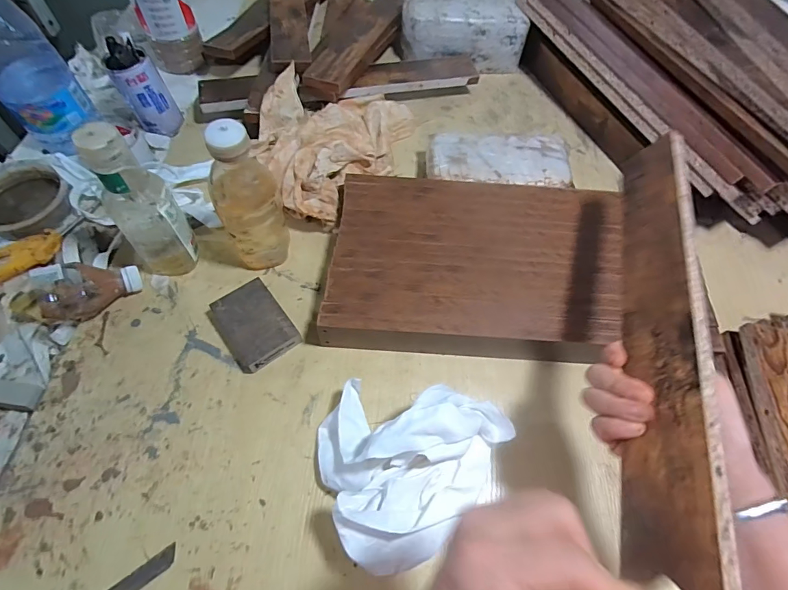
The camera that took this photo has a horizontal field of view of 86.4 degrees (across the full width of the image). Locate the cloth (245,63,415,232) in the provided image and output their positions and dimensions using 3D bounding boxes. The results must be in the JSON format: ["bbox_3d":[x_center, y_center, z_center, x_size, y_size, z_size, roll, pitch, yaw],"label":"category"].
[{"bbox_3d":[-0.095,-0.236,0.630,0.190,0.088,0.297,20,63,7],"label":"cloth"}]

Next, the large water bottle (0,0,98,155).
[{"bbox_3d":[-0.508,-0.310,0.573,0.099,0.220,0.079,-35,69,-20],"label":"large water bottle"}]

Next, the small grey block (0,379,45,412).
[{"bbox_3d":[-0.428,0.109,0.464,0.081,0.012,0.029,9,62,1],"label":"small grey block"}]

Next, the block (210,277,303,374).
[{"bbox_3d":[-0.171,0.038,0.513,0.075,0.028,0.098,-34,69,-19],"label":"block"}]

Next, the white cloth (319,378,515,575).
[{"bbox_3d":[0.011,0.169,0.401,0.175,0.120,0.153,6,62,0],"label":"white cloth"}]

